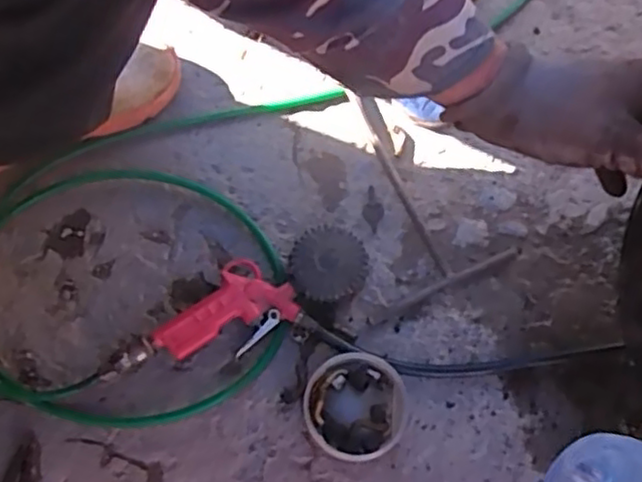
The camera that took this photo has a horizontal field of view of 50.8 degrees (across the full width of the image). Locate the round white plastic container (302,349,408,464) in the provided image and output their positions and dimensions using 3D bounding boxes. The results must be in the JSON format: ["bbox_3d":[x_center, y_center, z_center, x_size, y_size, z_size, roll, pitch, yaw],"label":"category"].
[{"bbox_3d":[0.029,0.139,0.575,0.084,0.027,0.086,0,71,1],"label":"round white plastic container"}]

